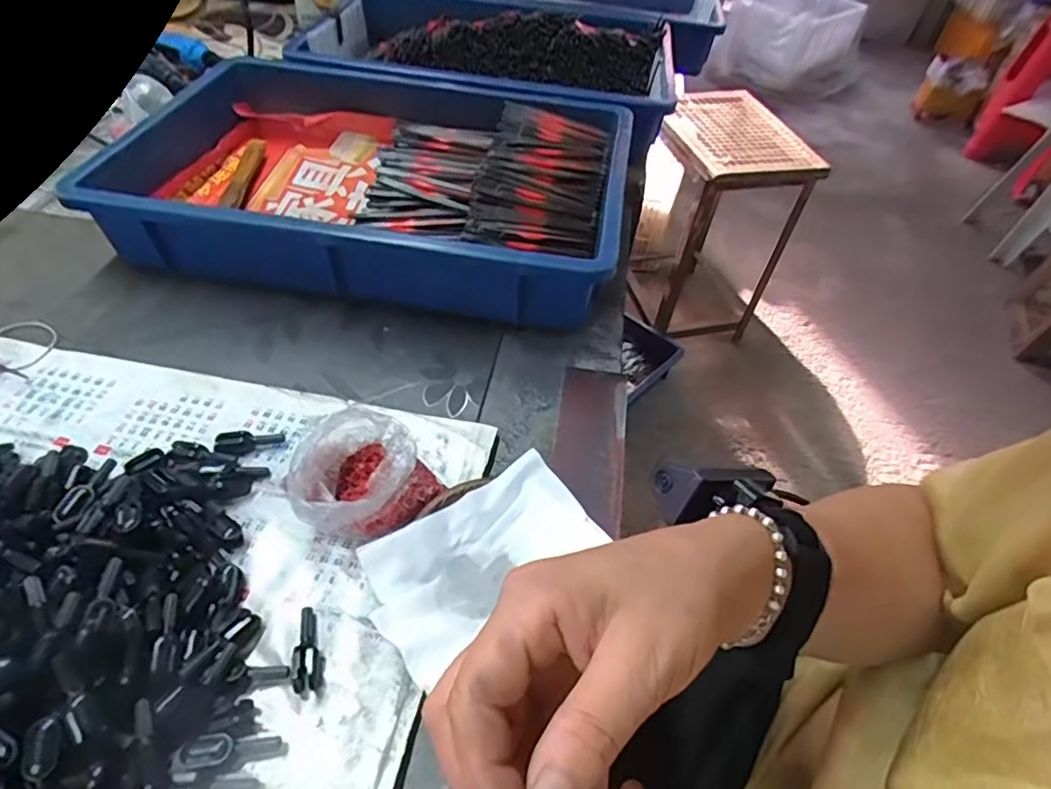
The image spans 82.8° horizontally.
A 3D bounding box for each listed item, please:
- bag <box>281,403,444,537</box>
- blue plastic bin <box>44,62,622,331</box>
[{"bbox_3d":[-0.099,0.051,0.364,0.091,0.041,0.082,3,48,-2],"label":"bag"},{"bbox_3d":[-0.129,-0.207,0.560,0.429,0.082,0.308,10,48,4],"label":"blue plastic bin"}]

